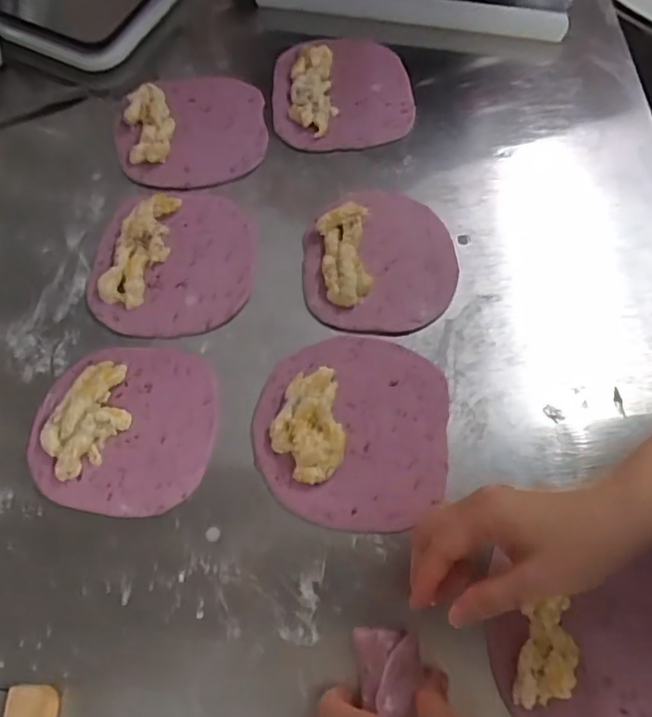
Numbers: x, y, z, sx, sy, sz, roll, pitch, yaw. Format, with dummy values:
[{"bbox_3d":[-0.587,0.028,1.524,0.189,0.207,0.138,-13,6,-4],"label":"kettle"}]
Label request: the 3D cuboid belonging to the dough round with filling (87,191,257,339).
[{"bbox_3d":[-0.129,-0.087,0.503,0.130,0.019,0.141,1,66,-2],"label":"dough round with filling"}]

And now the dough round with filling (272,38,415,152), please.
[{"bbox_3d":[0.016,-0.265,0.586,0.132,0.023,0.134,1,66,-2],"label":"dough round with filling"}]

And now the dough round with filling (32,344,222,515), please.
[{"bbox_3d":[-0.151,0.047,0.441,0.130,0.025,0.127,1,66,-2],"label":"dough round with filling"}]

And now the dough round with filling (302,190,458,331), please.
[{"bbox_3d":[0.045,-0.091,0.506,0.126,0.023,0.136,1,66,-2],"label":"dough round with filling"}]

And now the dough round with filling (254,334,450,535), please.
[{"bbox_3d":[0.020,0.049,0.447,0.142,0.021,0.147,1,66,-2],"label":"dough round with filling"}]

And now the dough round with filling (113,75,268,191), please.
[{"bbox_3d":[-0.128,-0.224,0.563,0.138,0.022,0.129,1,66,-2],"label":"dough round with filling"}]

